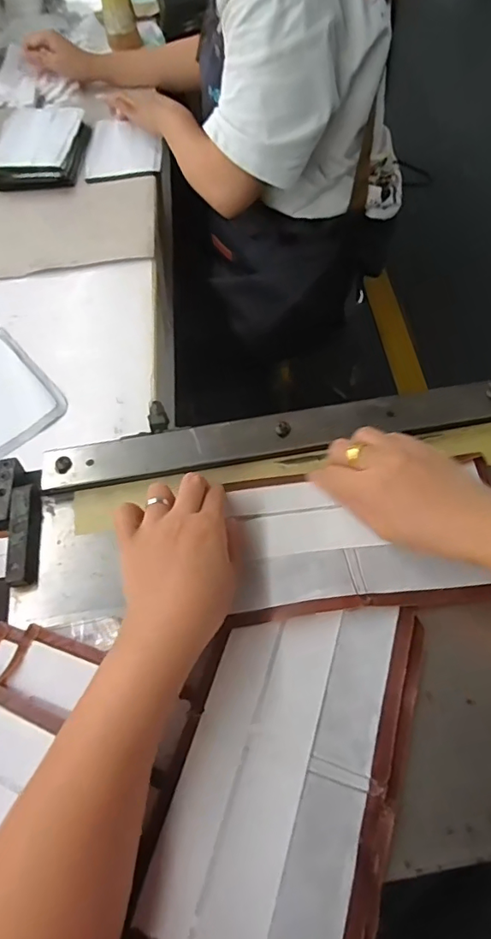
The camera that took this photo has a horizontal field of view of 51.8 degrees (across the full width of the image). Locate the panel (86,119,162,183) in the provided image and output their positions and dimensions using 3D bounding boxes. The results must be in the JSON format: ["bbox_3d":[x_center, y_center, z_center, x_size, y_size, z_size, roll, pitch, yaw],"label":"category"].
[{"bbox_3d":[-0.203,-0.542,0.851,0.121,0.009,0.156,-5,65,0],"label":"panel"}]

